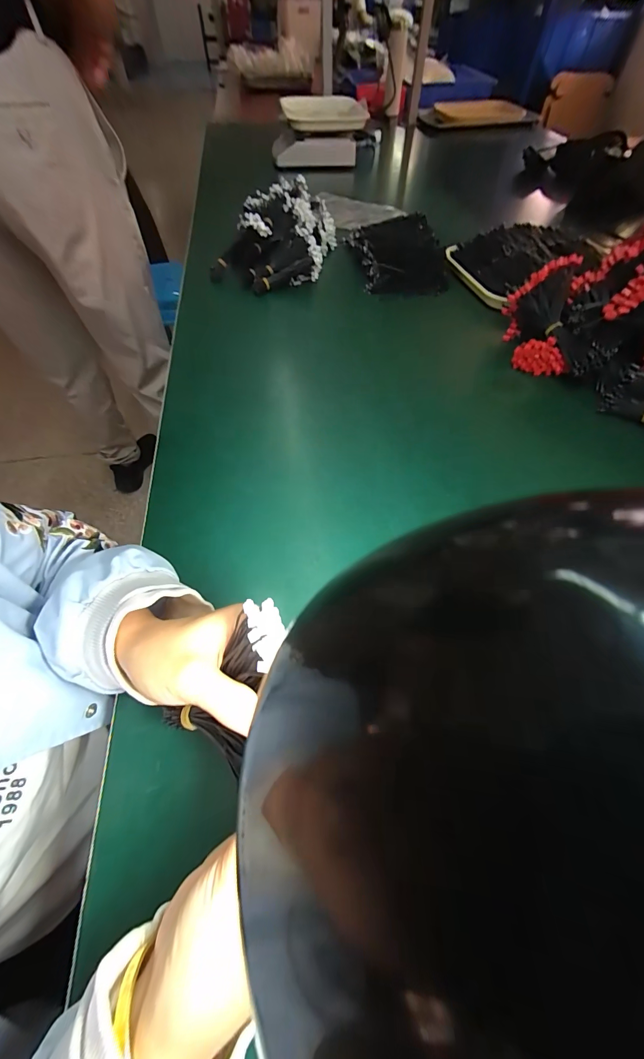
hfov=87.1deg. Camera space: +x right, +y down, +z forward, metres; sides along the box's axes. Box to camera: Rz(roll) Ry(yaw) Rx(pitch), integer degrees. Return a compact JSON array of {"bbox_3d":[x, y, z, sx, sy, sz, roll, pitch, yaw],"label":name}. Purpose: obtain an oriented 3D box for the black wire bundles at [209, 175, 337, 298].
[{"bbox_3d":[-0.079,-0.582,0.649,0.193,0.087,0.337,10,59,6],"label":"black wire bundles"}]

